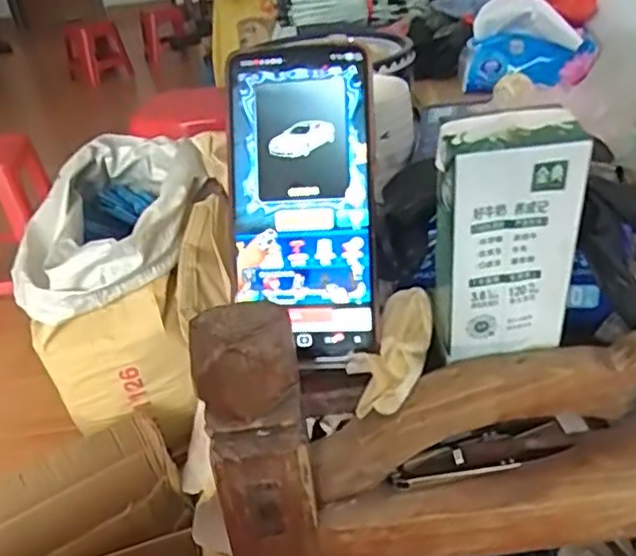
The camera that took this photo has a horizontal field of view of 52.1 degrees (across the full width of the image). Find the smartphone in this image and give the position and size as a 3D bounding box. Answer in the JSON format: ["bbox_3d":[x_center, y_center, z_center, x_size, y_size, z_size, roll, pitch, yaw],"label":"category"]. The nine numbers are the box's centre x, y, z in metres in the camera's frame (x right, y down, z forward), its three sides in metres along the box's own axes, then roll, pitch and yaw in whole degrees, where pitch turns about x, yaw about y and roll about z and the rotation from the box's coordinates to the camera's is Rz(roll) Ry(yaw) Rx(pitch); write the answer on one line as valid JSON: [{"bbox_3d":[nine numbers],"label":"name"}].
[{"bbox_3d":[-0.009,-0.041,0.342,0.072,0.162,0.008,-2,-1,7],"label":"smartphone"}]

